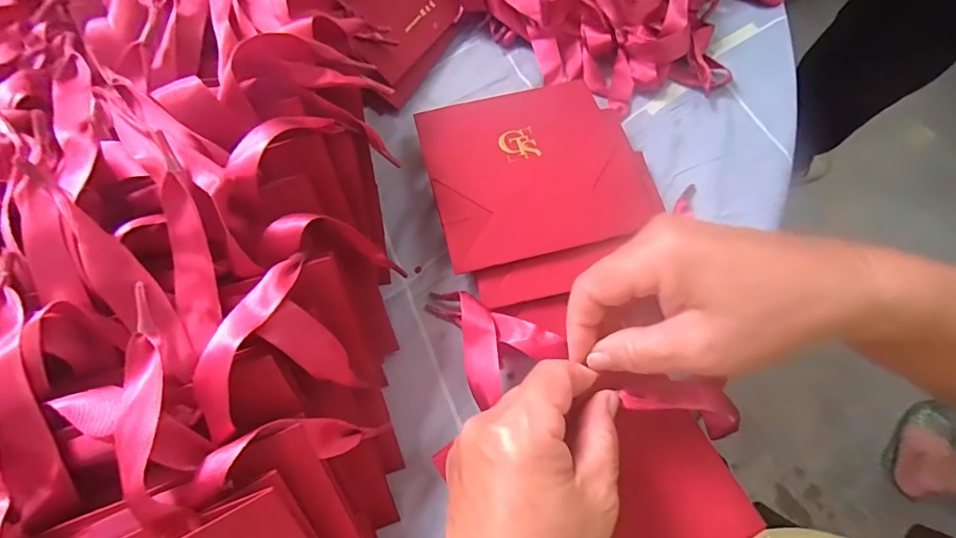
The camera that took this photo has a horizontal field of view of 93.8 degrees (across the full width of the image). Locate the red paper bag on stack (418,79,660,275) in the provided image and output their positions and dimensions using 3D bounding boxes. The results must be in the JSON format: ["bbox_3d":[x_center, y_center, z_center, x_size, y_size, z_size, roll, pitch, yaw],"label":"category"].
[{"bbox_3d":[0.044,-0.075,0.321,0.153,0.014,0.143,-13,61,-7],"label":"red paper bag on stack"}]

